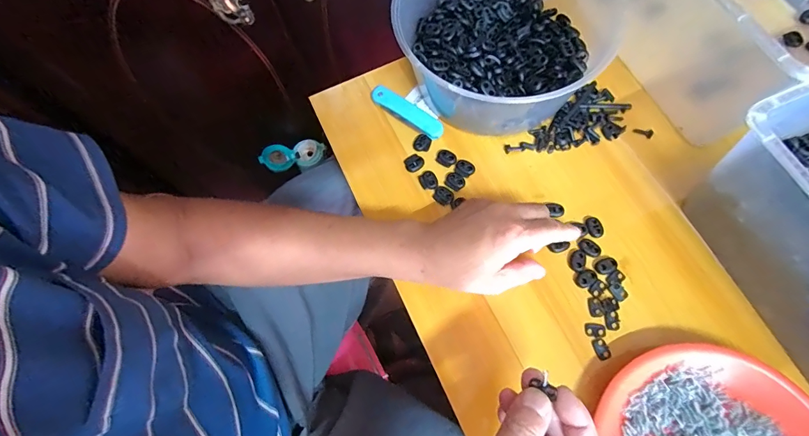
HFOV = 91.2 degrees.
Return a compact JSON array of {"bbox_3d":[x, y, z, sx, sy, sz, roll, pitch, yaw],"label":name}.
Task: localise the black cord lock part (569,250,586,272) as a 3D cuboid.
[{"bbox_3d":[0.173,0.042,0.395,0.015,0.004,0.021,21,72,10],"label":"black cord lock part"}]

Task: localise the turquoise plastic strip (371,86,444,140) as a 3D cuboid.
[{"bbox_3d":[0.005,-0.127,0.466,0.100,0.010,0.028,36,75,15],"label":"turquoise plastic strip"}]

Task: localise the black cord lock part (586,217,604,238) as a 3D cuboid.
[{"bbox_3d":[0.196,0.009,0.406,0.014,0.007,0.022,-14,69,-2],"label":"black cord lock part"}]

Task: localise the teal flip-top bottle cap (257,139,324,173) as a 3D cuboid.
[{"bbox_3d":[-0.225,-0.125,0.792,0.121,0.031,0.059,-14,68,-21],"label":"teal flip-top bottle cap"}]

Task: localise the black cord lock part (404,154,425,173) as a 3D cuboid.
[{"bbox_3d":[0.011,-0.062,0.443,0.021,0.004,0.020,-28,71,-8],"label":"black cord lock part"}]

